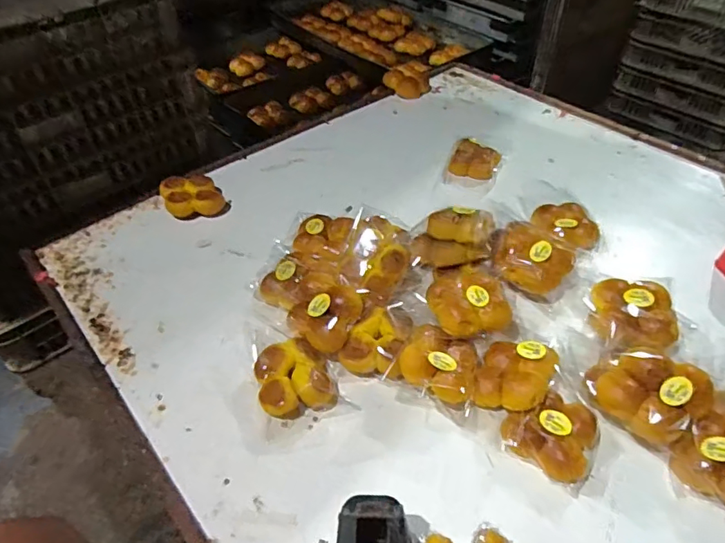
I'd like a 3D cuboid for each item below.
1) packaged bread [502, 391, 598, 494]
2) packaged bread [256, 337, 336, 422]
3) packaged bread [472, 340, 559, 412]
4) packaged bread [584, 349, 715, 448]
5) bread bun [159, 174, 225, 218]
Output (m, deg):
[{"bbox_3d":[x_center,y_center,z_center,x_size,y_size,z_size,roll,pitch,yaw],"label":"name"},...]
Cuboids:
[{"bbox_3d":[0.251,0.210,0.653,0.112,0.048,0.111,32,55,29],"label":"packaged bread"},{"bbox_3d":[-0.096,0.152,0.721,0.102,0.050,0.103,-1,46,1],"label":"packaged bread"},{"bbox_3d":[0.210,0.150,0.701,0.097,0.043,0.109,14,57,26],"label":"packaged bread"},{"bbox_3d":[0.366,0.156,0.655,0.110,0.084,0.122,-28,51,-23],"label":"packaged bread"},{"bbox_3d":[-0.347,-0.153,1.024,0.113,0.035,0.118,-1,46,1],"label":"bread bun"}]

